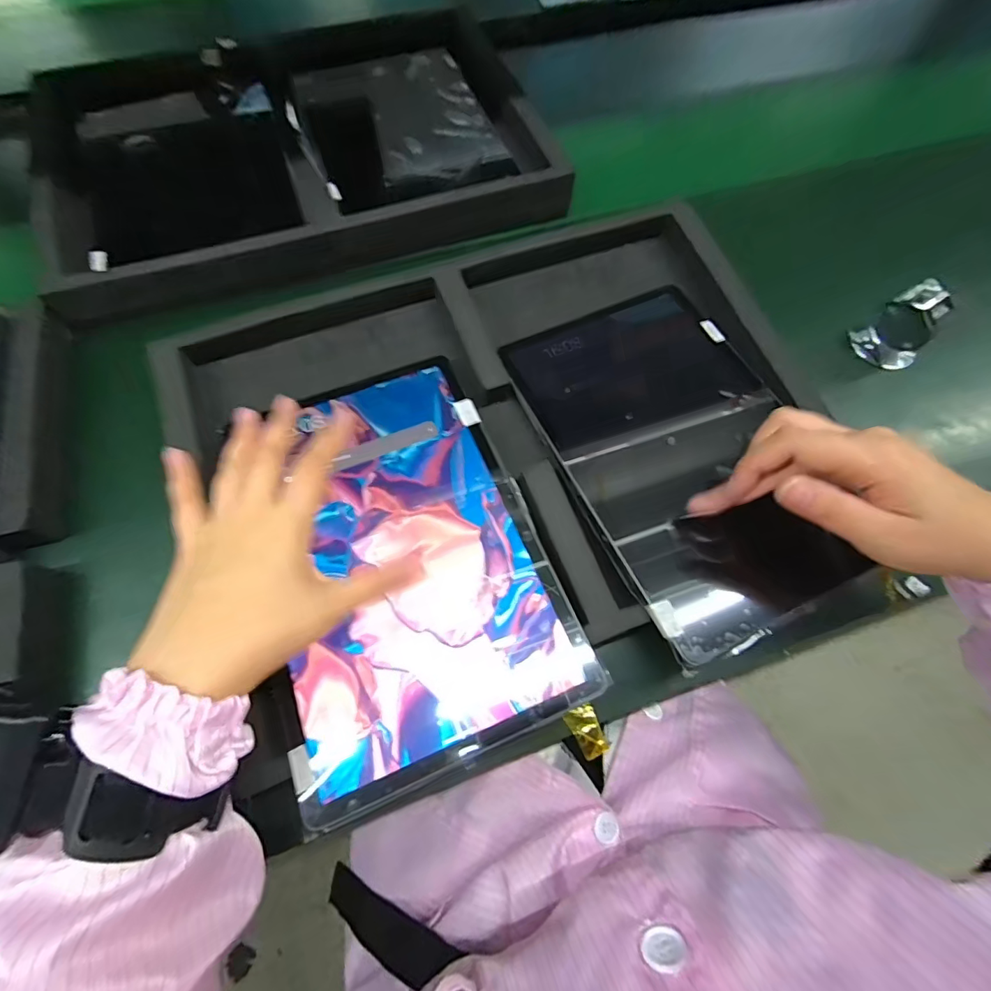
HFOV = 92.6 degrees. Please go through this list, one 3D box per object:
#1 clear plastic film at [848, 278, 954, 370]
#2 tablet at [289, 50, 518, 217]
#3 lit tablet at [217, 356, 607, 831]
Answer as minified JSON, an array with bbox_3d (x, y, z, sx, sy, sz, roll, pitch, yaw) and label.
[{"bbox_3d":[0.330,-0.137,0.383,0.021,0.073,0.048,-24,72,-11],"label":"clear plastic film"},{"bbox_3d":[-0.097,-0.358,0.451,0.172,0.005,0.225,-22,71,-10],"label":"tablet"},{"bbox_3d":[-0.059,0.029,0.292,0.160,0.013,0.250,-20,69,-10],"label":"lit tablet"}]

